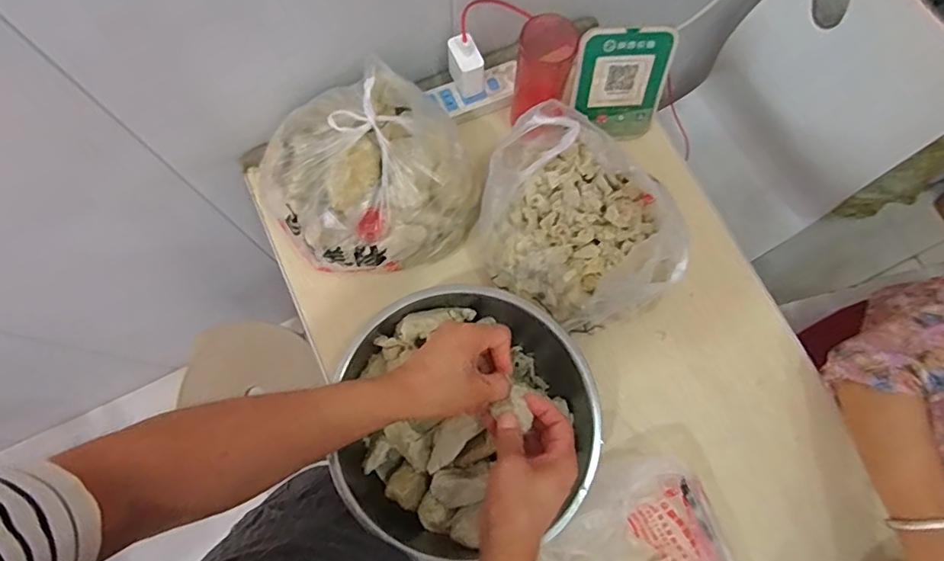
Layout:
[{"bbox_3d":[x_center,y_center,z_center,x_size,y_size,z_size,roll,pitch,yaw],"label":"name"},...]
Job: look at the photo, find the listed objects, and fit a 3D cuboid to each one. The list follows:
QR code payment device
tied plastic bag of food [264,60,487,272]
[{"bbox_3d":[0.185,-0.239,0.681,0.120,0.158,0.019,-4,52,-1],"label":"QR code payment device"},{"bbox_3d":[-0.125,-0.125,0.630,0.224,0.122,0.220,-27,77,-7],"label":"tied plastic bag of food"}]

